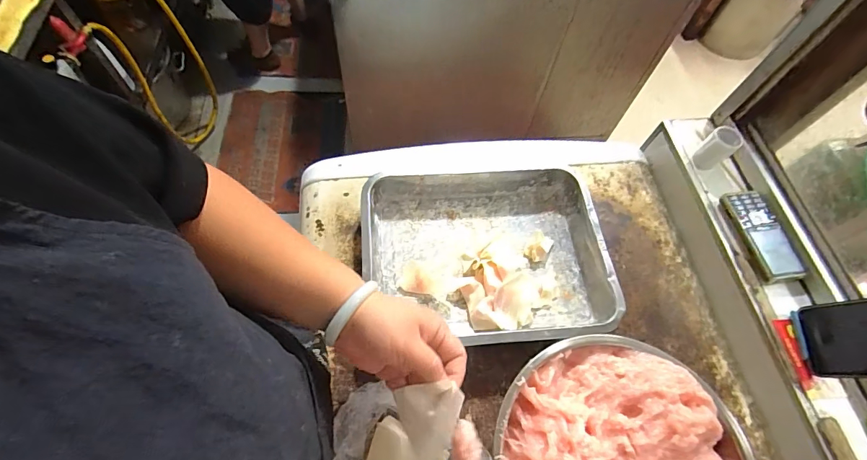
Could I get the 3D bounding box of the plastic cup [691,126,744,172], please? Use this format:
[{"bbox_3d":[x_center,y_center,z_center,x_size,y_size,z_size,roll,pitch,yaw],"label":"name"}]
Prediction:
[{"bbox_3d":[0.406,-0.117,0.582,0.038,0.059,0.036,2,62,-3],"label":"plastic cup"}]

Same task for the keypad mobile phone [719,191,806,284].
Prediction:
[{"bbox_3d":[0.434,0.006,0.536,0.055,0.016,0.127,-7,63,-8],"label":"keypad mobile phone"}]

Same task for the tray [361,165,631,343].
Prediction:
[{"bbox_3d":[0.067,0.032,0.527,0.306,0.050,0.233,-4,61,-5],"label":"tray"}]

